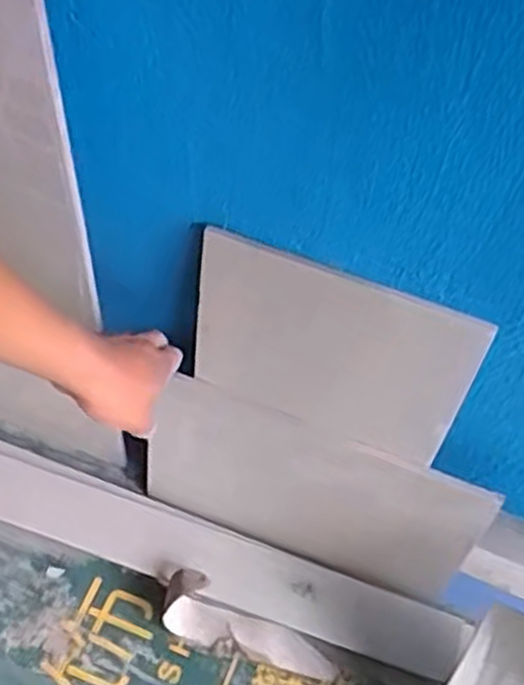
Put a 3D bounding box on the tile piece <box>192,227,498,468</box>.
[{"bbox_3d":[0.054,0.011,0.678,0.235,0.189,0.008,21,48,10],"label":"tile piece"}]

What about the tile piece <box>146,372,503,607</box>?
[{"bbox_3d":[0.042,0.159,0.825,0.343,0.226,0.011,21,48,12],"label":"tile piece"}]

